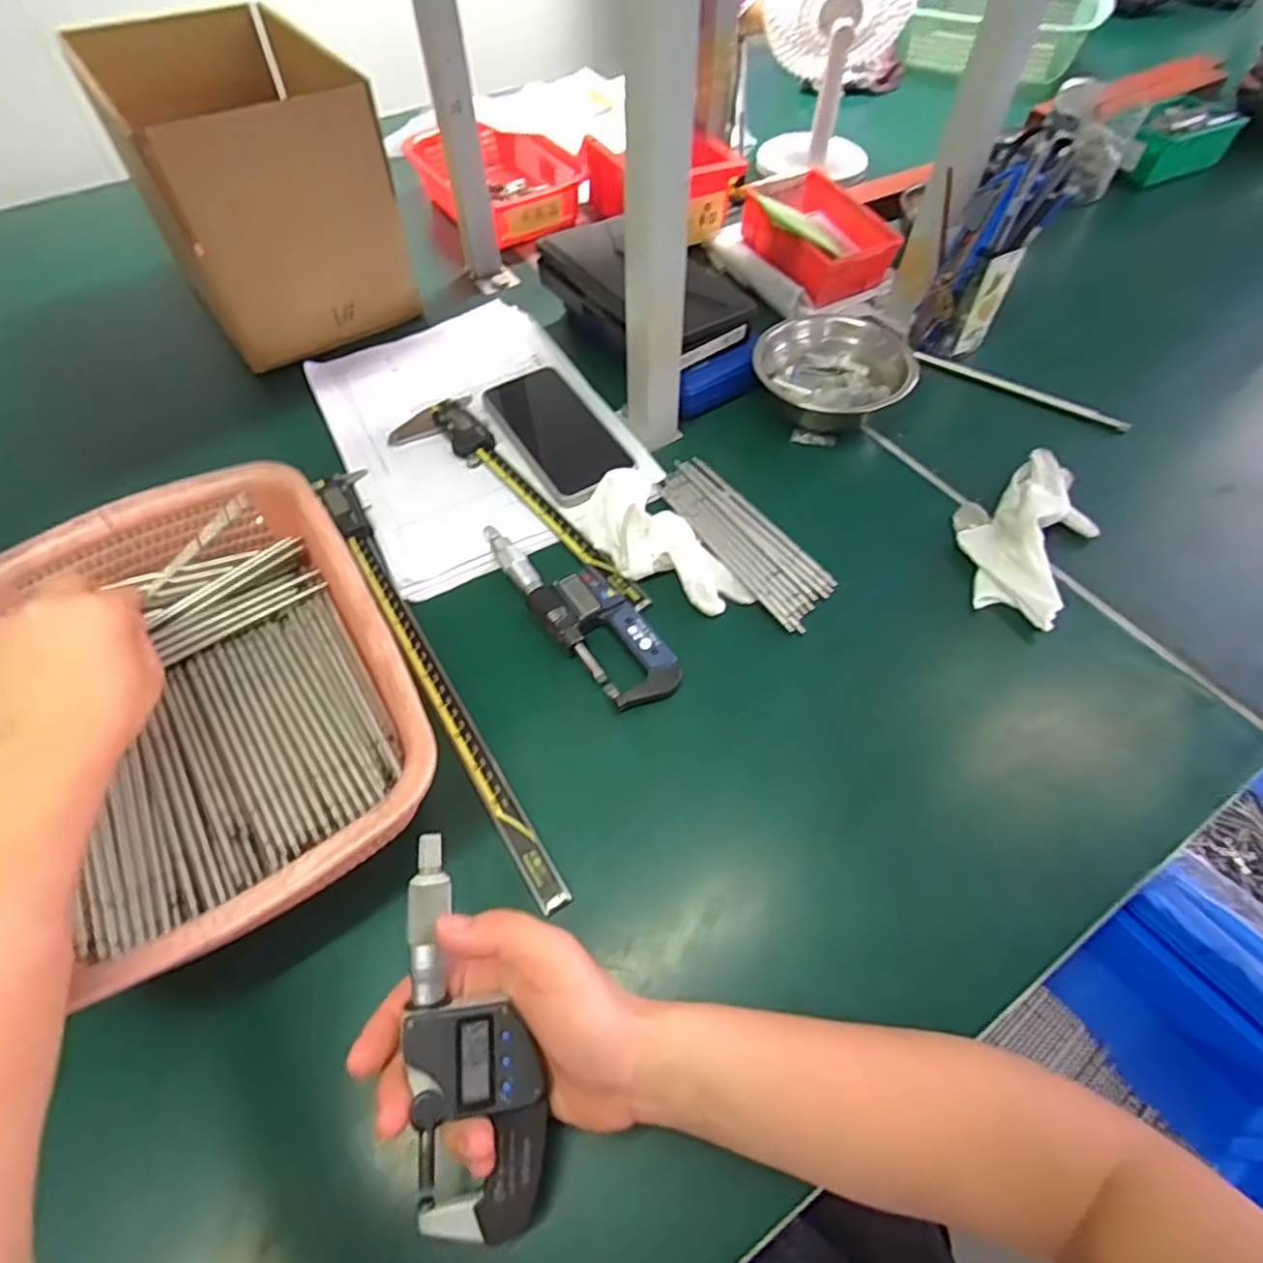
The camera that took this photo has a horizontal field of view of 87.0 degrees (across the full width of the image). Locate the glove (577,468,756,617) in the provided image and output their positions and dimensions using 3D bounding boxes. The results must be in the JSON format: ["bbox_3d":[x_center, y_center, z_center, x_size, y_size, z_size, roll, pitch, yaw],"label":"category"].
[{"bbox_3d":[0.020,-0.066,0.488,0.069,0.025,0.141,-30,61,-18],"label":"glove"}]

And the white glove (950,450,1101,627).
[{"bbox_3d":[0.292,-0.079,0.492,0.090,0.038,0.160,32,65,20],"label":"white glove"}]

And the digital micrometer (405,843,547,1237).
[{"bbox_3d":[-0.074,0.170,0.280,0.055,0.017,0.158,-16,81,-11],"label":"digital micrometer"}]

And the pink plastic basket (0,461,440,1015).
[{"bbox_3d":[-0.253,0.037,0.385,0.222,0.078,0.304,-29,60,-17],"label":"pink plastic basket"}]

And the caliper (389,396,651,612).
[{"bbox_3d":[-0.096,-0.099,0.525,0.069,0.016,0.277,-33,62,-19],"label":"caliper"}]

